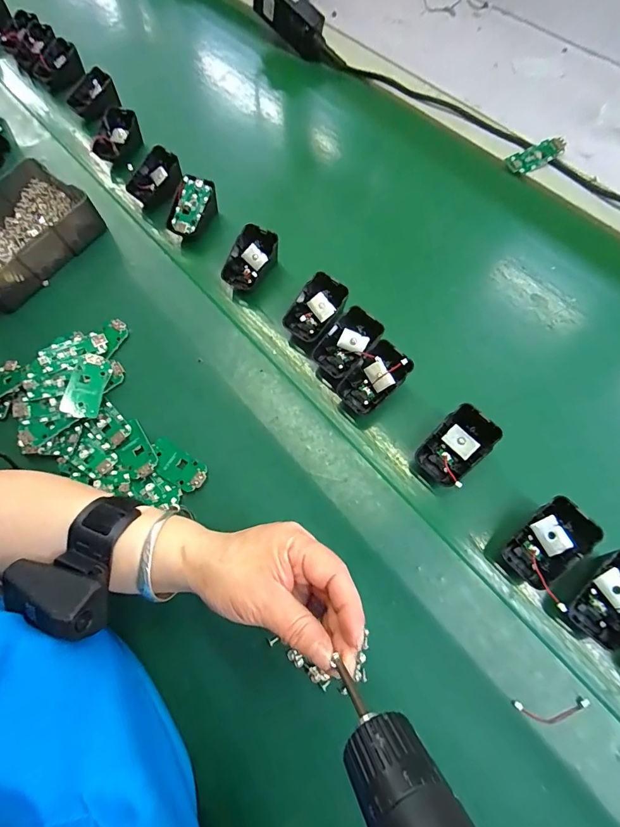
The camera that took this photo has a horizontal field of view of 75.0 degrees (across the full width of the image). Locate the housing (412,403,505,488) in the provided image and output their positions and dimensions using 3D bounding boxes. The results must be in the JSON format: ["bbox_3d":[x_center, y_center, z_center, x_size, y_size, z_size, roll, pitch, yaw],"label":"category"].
[{"bbox_3d":[0.128,0.030,0.357,0.071,0.018,0.044,-49,66,15],"label":"housing"}]

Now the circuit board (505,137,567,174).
[{"bbox_3d":[0.287,-0.322,0.509,0.070,0.011,0.031,-18,68,10],"label":"circuit board"}]

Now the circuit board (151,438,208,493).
[{"bbox_3d":[-0.125,0.049,0.377,0.061,0.005,0.030,31,75,16],"label":"circuit board"}]

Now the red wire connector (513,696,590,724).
[{"bbox_3d":[0.177,0.216,0.293,0.053,0.004,0.015,-5,69,3],"label":"red wire connector"}]

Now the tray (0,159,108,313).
[{"bbox_3d":[-0.341,-0.208,0.478,0.124,0.049,0.160,38,77,17],"label":"tray"}]

